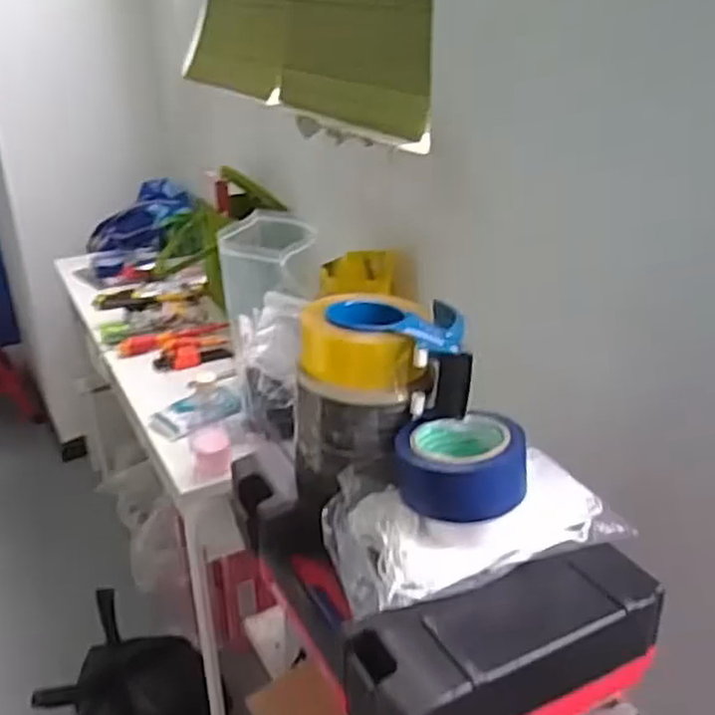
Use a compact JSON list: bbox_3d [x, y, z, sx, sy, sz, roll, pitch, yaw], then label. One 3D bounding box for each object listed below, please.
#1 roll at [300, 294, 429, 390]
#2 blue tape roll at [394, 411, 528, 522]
[{"bbox_3d":[0.003,-0.011,0.700,0.111,0.060,0.111,-2,28,-3],"label":"roll"},{"bbox_3d":[0.088,0.090,0.640,0.107,0.051,0.095,6,28,11],"label":"blue tape roll"}]

